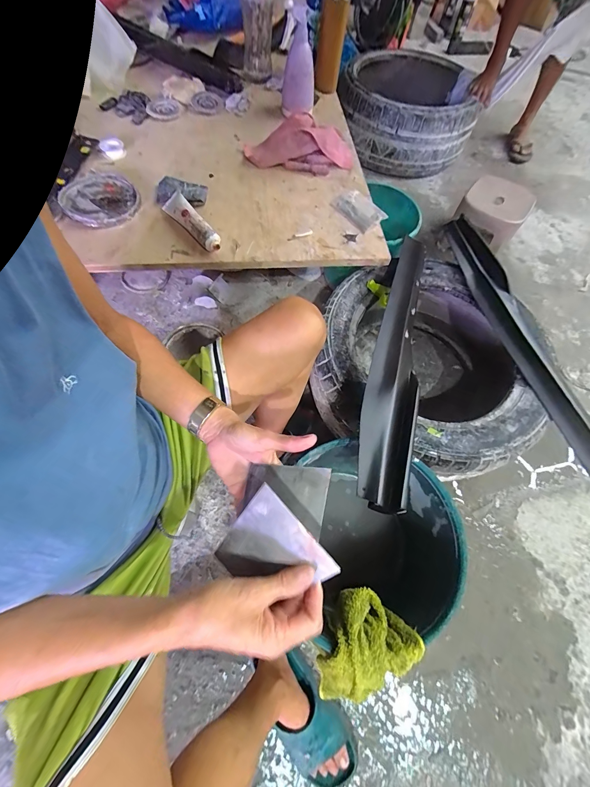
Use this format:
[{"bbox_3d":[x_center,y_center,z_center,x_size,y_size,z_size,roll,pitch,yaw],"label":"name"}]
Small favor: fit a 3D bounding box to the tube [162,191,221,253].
[{"bbox_3d":[-0.210,-0.352,0.623,0.037,0.032,0.173,-39,71,-19],"label":"tube"}]

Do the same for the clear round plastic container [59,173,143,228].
[{"bbox_3d":[-0.406,-0.401,0.632,0.147,0.022,0.148,1,64,-2],"label":"clear round plastic container"}]

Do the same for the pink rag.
[{"bbox_3d":[0.014,-0.592,0.724,0.258,0.083,0.096,-5,64,-5],"label":"pink rag"}]

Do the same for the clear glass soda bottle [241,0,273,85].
[{"bbox_3d":[-0.099,-1.002,0.782,0.095,0.278,0.093,0,64,-3],"label":"clear glass soda bottle"}]

